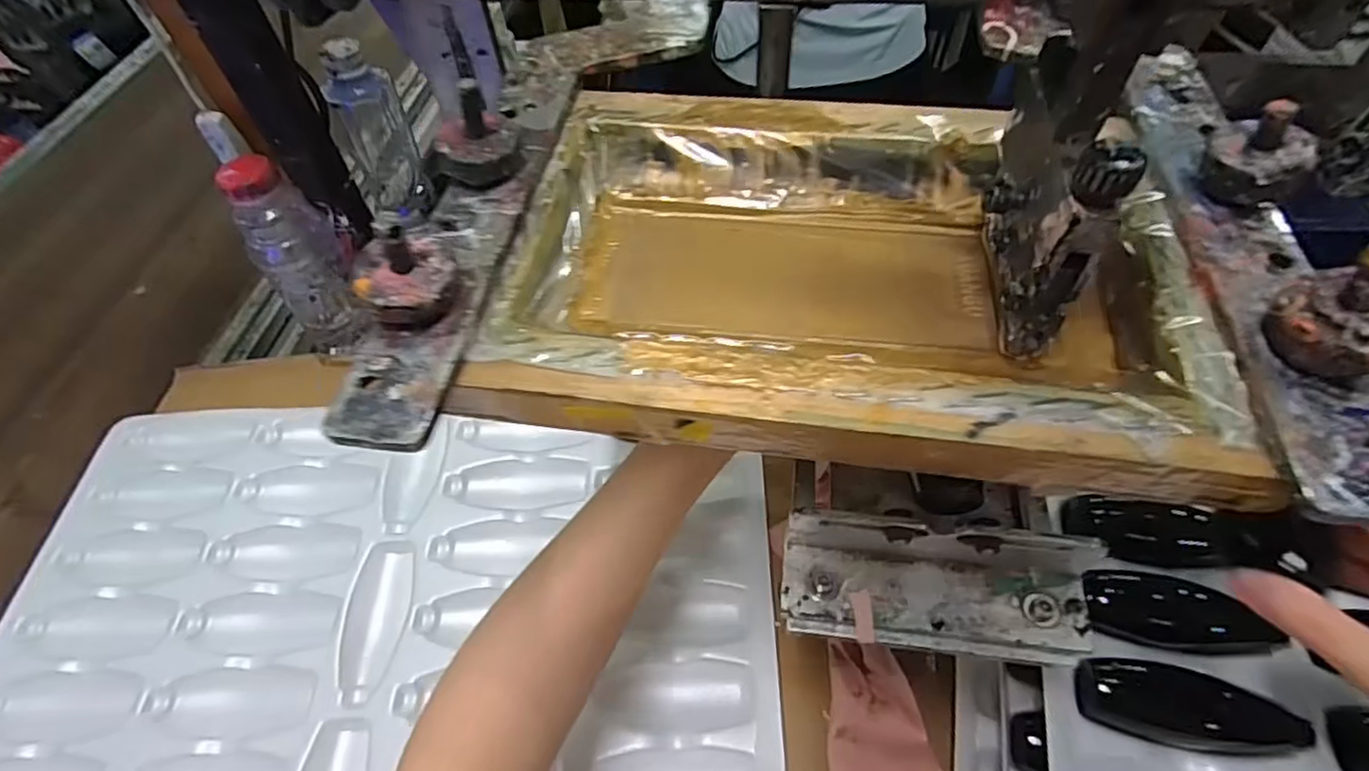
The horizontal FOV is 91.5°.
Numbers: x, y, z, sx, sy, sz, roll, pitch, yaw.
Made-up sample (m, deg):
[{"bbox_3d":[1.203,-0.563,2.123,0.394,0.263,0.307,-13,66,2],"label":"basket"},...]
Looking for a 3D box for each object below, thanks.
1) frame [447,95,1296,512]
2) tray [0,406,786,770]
[{"bbox_3d":[0.057,-0.042,0.245,0.231,0.029,0.169,6,55,8],"label":"frame"},{"bbox_3d":[-0.213,0.170,0.457,0.541,0.017,0.342,-2,55,3],"label":"tray"}]

